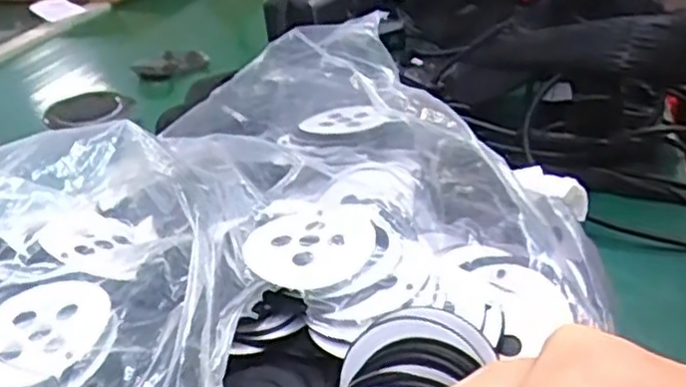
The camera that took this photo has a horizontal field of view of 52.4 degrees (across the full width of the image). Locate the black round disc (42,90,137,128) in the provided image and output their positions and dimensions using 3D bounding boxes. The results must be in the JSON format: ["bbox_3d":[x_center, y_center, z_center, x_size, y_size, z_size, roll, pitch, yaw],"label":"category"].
[{"bbox_3d":[-0.277,-0.089,0.755,0.079,0.020,0.083,-4,29,3],"label":"black round disc"}]

